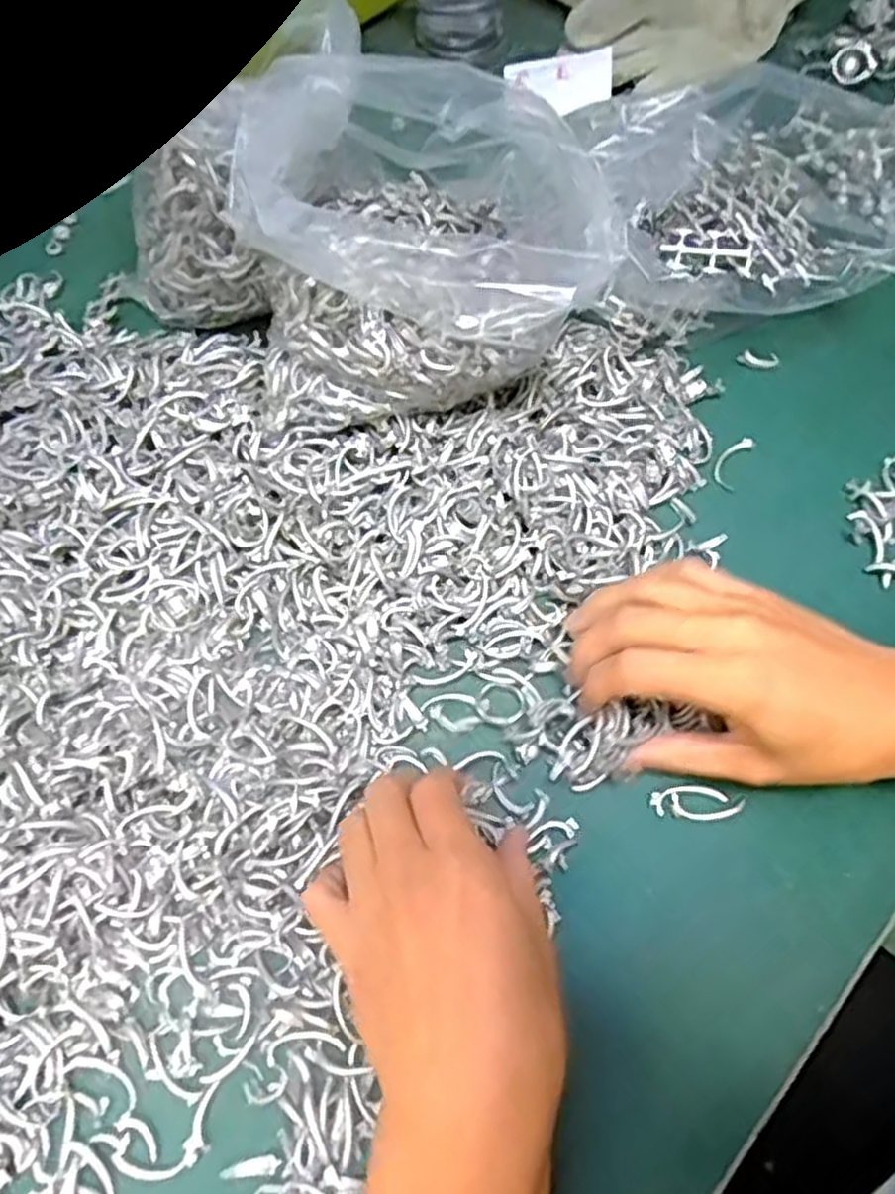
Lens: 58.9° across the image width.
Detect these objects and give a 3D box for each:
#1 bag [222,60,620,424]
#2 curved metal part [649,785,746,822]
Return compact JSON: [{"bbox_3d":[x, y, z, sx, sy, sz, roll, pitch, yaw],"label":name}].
[{"bbox_3d":[-0.016,-0.172,0.395,0.171,0.110,0.146,0,63,2],"label":"bag"},{"bbox_3d":[0.103,0.085,0.328,0.036,0.004,0.013,9,64,7],"label":"curved metal part"}]

